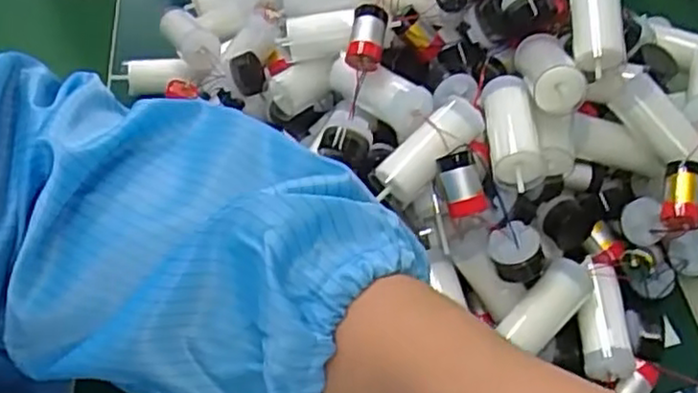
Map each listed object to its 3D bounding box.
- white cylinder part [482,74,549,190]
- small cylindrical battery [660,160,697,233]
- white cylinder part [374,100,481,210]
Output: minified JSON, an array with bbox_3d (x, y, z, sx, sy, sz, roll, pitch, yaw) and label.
[{"bbox_3d":[0.068,-0.029,0.291,0.020,0.019,0.053,-1,55,1],"label":"white cylinder part"},{"bbox_3d":[0.141,-0.001,0.297,0.016,0.012,0.030,11,76,9],"label":"small cylindrical battery"},{"bbox_3d":[0.034,-0.020,0.295,0.054,0.018,0.021,-44,64,-8],"label":"white cylinder part"}]

